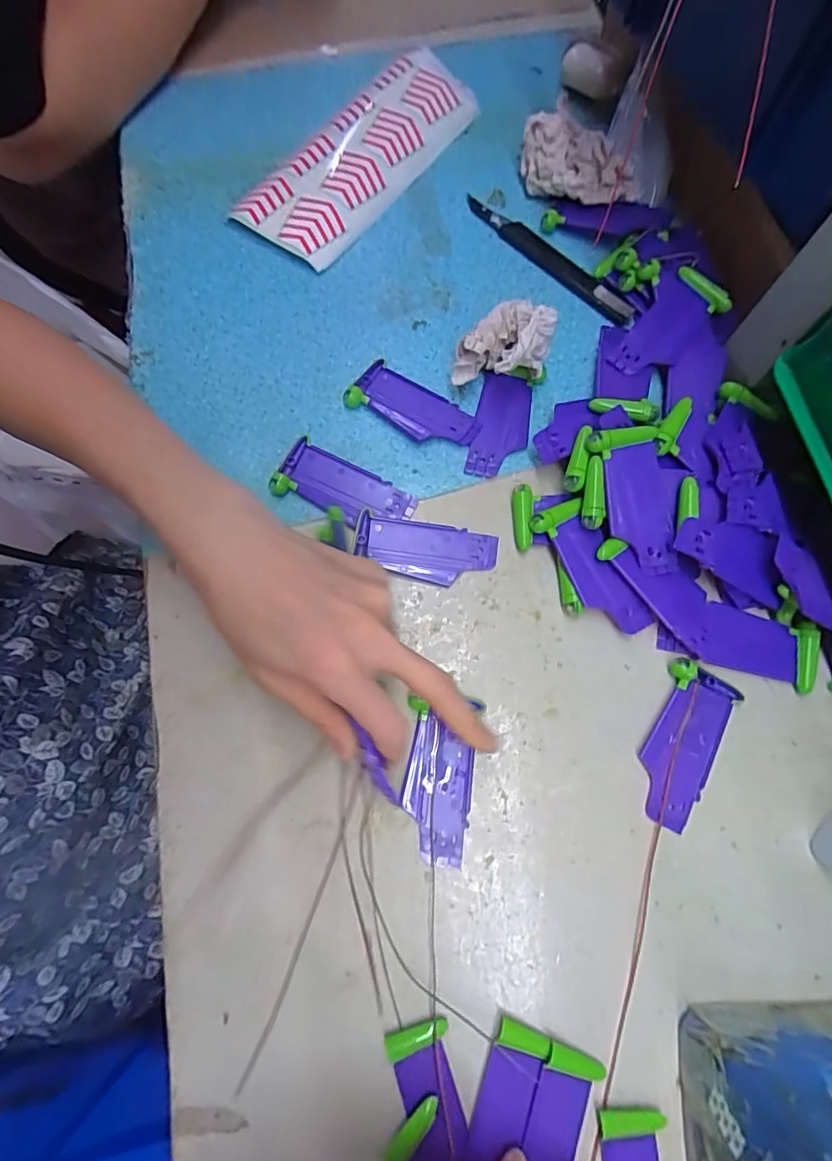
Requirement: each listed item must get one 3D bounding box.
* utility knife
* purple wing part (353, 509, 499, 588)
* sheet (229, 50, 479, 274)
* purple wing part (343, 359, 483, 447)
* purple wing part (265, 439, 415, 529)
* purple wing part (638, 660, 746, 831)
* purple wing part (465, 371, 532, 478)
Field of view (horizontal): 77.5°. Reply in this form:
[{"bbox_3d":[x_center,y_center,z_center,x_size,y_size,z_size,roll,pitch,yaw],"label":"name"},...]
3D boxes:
[{"bbox_3d":[0.101,-0.248,0.396,0.017,0.007,0.160,-40,77,-11],"label":"utility knife"},{"bbox_3d":[0.006,-0.019,0.328,0.087,0.010,0.038,14,73,4],"label":"purple wing part"},{"bbox_3d":[-0.037,-0.353,0.423,0.093,0.019,0.226,34,76,10],"label":"sheet"},{"bbox_3d":[-0.001,-0.119,0.354,0.092,0.010,0.038,28,75,8],"label":"purple wing part"},{"bbox_3d":[-0.046,-0.059,0.336,0.090,0.009,0.040,21,74,7],"label":"purple wing part"},{"bbox_3d":[0.151,0.093,0.296,0.040,0.007,0.088,30,75,9],"label":"purple wing part"},{"bbox_3d":[0.058,-0.106,0.353,0.036,0.004,0.075,11,73,3],"label":"purple wing part"}]

